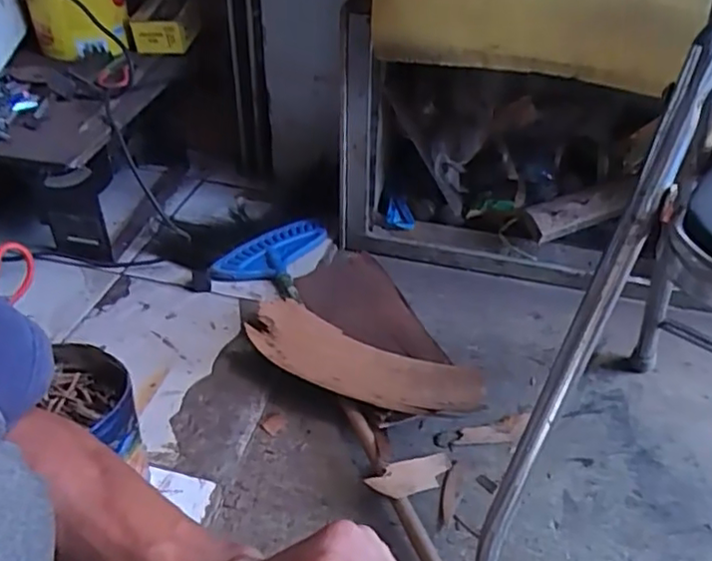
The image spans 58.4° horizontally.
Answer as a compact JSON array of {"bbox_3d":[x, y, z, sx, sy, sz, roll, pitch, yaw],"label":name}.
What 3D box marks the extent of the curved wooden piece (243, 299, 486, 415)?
[{"bbox_3d":[0.004,0.110,0.827,0.321,0.058,0.127,17,42,17],"label":"curved wooden piece"}]

